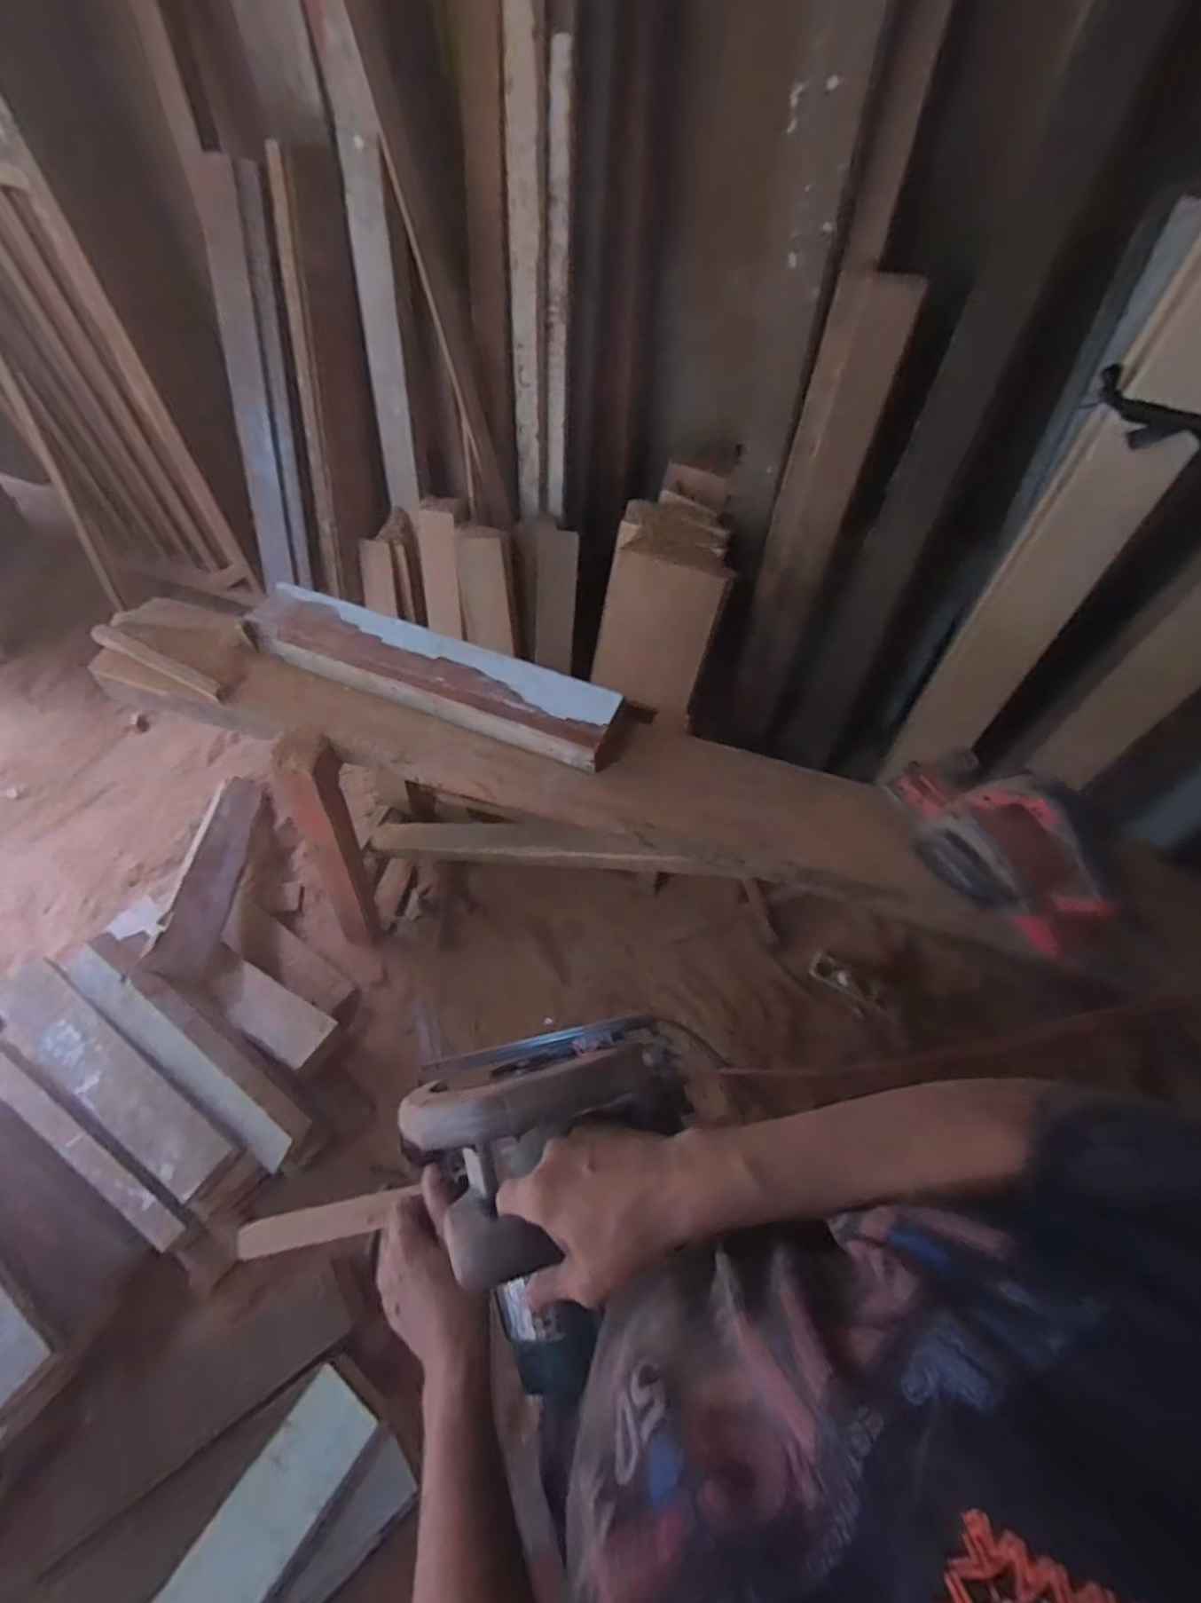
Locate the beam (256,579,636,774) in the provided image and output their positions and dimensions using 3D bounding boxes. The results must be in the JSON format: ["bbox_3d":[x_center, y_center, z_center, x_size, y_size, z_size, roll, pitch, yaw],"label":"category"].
[{"bbox_3d":[-0.238,-0.186,0.904,0.544,0.049,0.120,19,61,7],"label":"beam"}]

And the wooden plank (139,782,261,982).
[{"bbox_3d":[-0.862,0.145,1.457,0.110,0.030,0.554,25,38,-29],"label":"wooden plank"}]

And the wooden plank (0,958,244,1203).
[{"bbox_3d":[-0.903,0.488,1.182,0.583,0.048,0.132,31,63,13],"label":"wooden plank"}]

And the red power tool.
[{"bbox_3d":[0.445,0.042,0.723,0.085,0.126,0.259,-29,66,-19],"label":"red power tool"}]

